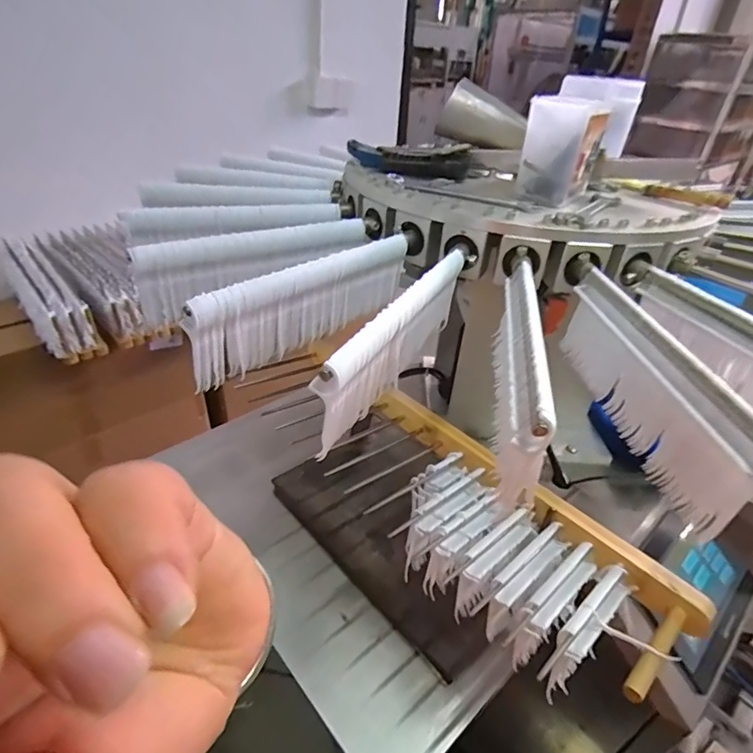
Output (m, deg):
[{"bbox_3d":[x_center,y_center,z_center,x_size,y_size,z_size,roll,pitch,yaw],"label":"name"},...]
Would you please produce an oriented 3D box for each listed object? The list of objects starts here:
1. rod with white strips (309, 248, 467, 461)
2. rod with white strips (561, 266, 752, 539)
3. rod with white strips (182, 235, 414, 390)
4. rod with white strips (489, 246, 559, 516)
[{"bbox_3d":[0.021,-0.028,0.337,0.013,0.068,0.210,19,37,22],"label":"rod with white strips"},{"bbox_3d":[0.180,0.002,0.318,0.016,0.074,0.207,1,34,-3],"label":"rod with white strips"},{"bbox_3d":[-0.050,-0.057,0.373,0.013,0.072,0.209,28,42,32],"label":"rod with white strips"},{"bbox_3d":[0.098,-0.020,0.320,0.019,0.057,0.222,9,35,9],"label":"rod with white strips"}]

